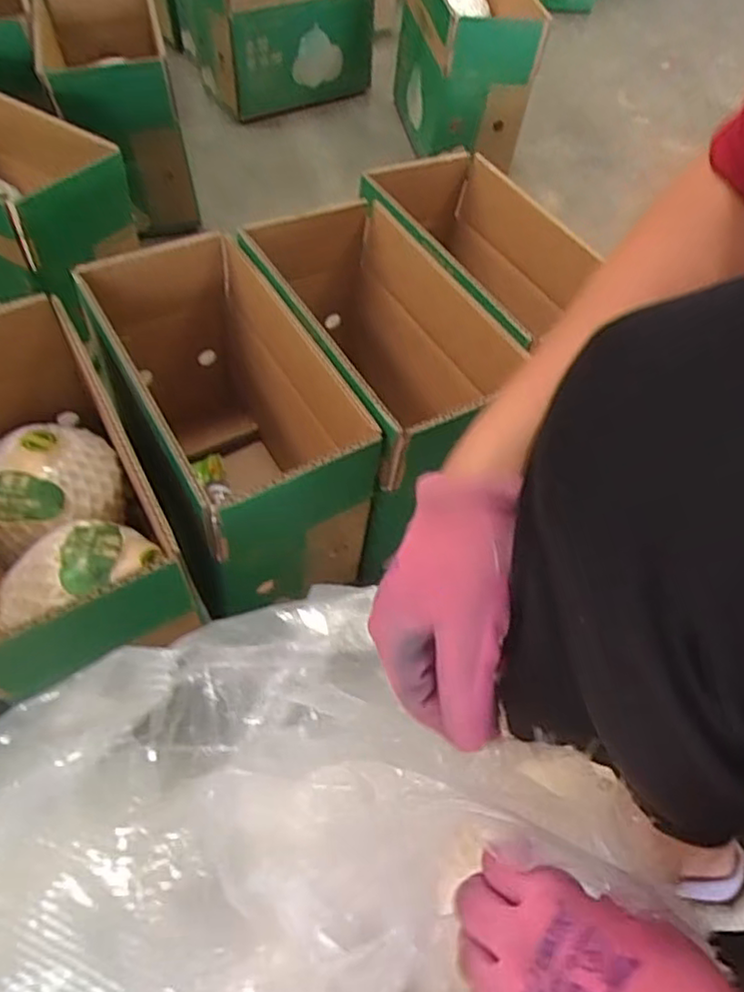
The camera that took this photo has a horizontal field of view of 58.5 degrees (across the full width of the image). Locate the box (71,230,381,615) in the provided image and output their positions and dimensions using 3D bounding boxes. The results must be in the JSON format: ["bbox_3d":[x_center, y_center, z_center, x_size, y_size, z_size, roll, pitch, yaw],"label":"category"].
[{"bbox_3d":[-0.125,-0.055,0.588,0.140,0.206,0.277,-25,61,-20],"label":"box"}]

